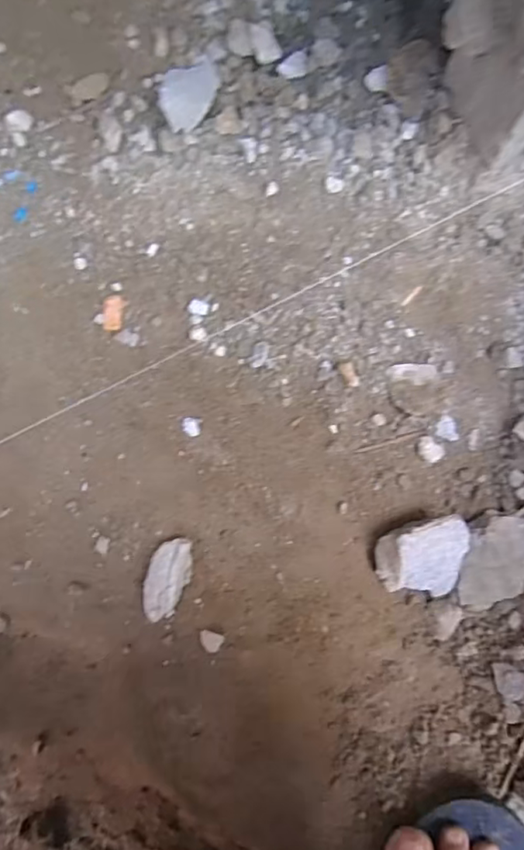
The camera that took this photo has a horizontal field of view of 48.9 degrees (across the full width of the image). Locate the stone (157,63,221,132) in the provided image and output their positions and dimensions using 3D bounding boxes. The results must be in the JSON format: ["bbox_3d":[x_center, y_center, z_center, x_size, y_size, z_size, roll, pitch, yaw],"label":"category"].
[{"bbox_3d":[-0.056,-0.255,0.445,0.043,0.012,0.065,2,69,-1],"label":"stone"}]

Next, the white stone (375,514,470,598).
[{"bbox_3d":[0.117,0.099,0.409,0.066,0.029,0.057,-15,87,4],"label":"white stone"}]

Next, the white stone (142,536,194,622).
[{"bbox_3d":[-0.069,0.111,0.415,0.029,0.018,0.060,15,90,5],"label":"white stone"}]

